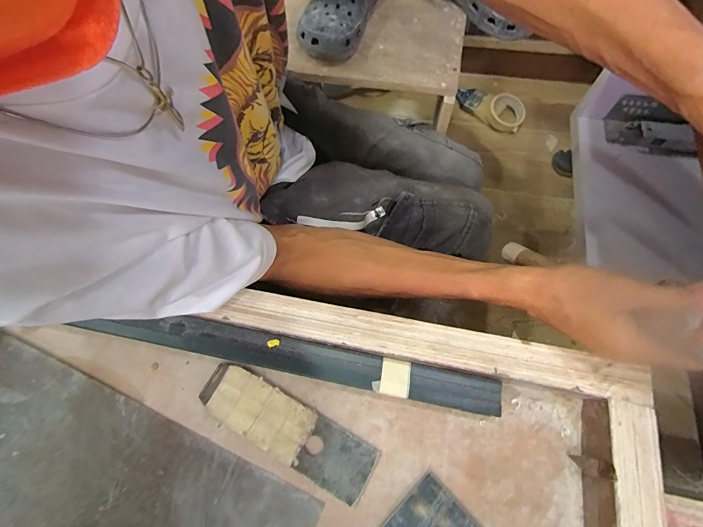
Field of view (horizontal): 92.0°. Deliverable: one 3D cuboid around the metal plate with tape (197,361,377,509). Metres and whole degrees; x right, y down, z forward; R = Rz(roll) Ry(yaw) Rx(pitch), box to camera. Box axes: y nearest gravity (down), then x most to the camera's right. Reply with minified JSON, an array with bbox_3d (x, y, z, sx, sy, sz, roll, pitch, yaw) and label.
[{"bbox_3d":[-0.062,0.155,0.320,0.173,0.012,0.049,26,71,13],"label":"metal plate with tape"}]

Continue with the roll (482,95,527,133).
[{"bbox_3d":[0.399,-0.394,0.887,0.101,0.031,0.092,-1,68,3],"label":"roll"}]

